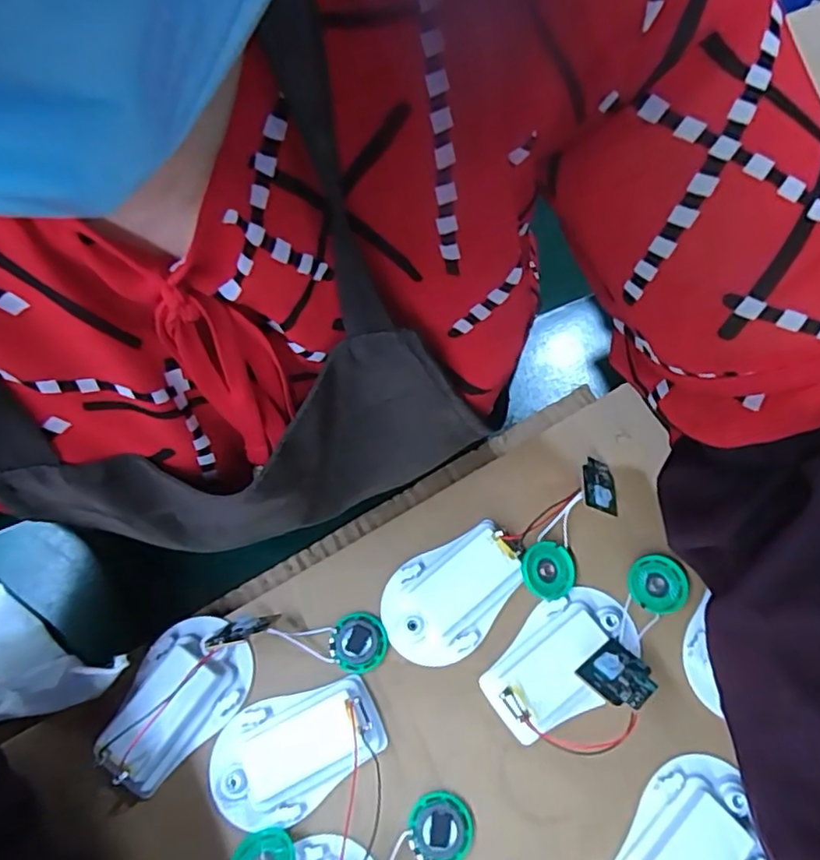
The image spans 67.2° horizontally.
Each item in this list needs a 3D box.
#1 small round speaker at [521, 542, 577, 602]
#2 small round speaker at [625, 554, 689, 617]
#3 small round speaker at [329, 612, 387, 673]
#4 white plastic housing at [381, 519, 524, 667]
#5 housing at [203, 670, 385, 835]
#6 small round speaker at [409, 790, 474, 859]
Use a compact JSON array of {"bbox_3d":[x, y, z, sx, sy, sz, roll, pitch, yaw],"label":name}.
[{"bbox_3d":[0.071,0.072,0.318,0.029,0.008,0.029,5,71,-16],"label":"small round speaker"},{"bbox_3d":[0.125,0.079,0.313,0.028,0.007,0.029,0,57,0],"label":"small round speaker"},{"bbox_3d":[-0.026,0.105,0.308,0.027,0.009,0.027,0,57,0],"label":"small round speaker"},{"bbox_3d":[0.021,0.083,0.312,0.071,0.022,0.053,-29,62,-18],"label":"white plastic housing"},{"bbox_3d":[-0.053,0.148,0.286,0.080,0.025,0.050,-20,59,-13],"label":"housing"},{"bbox_3d":[0.014,0.177,0.273,0.028,0.007,0.028,0,57,0],"label":"small round speaker"}]

